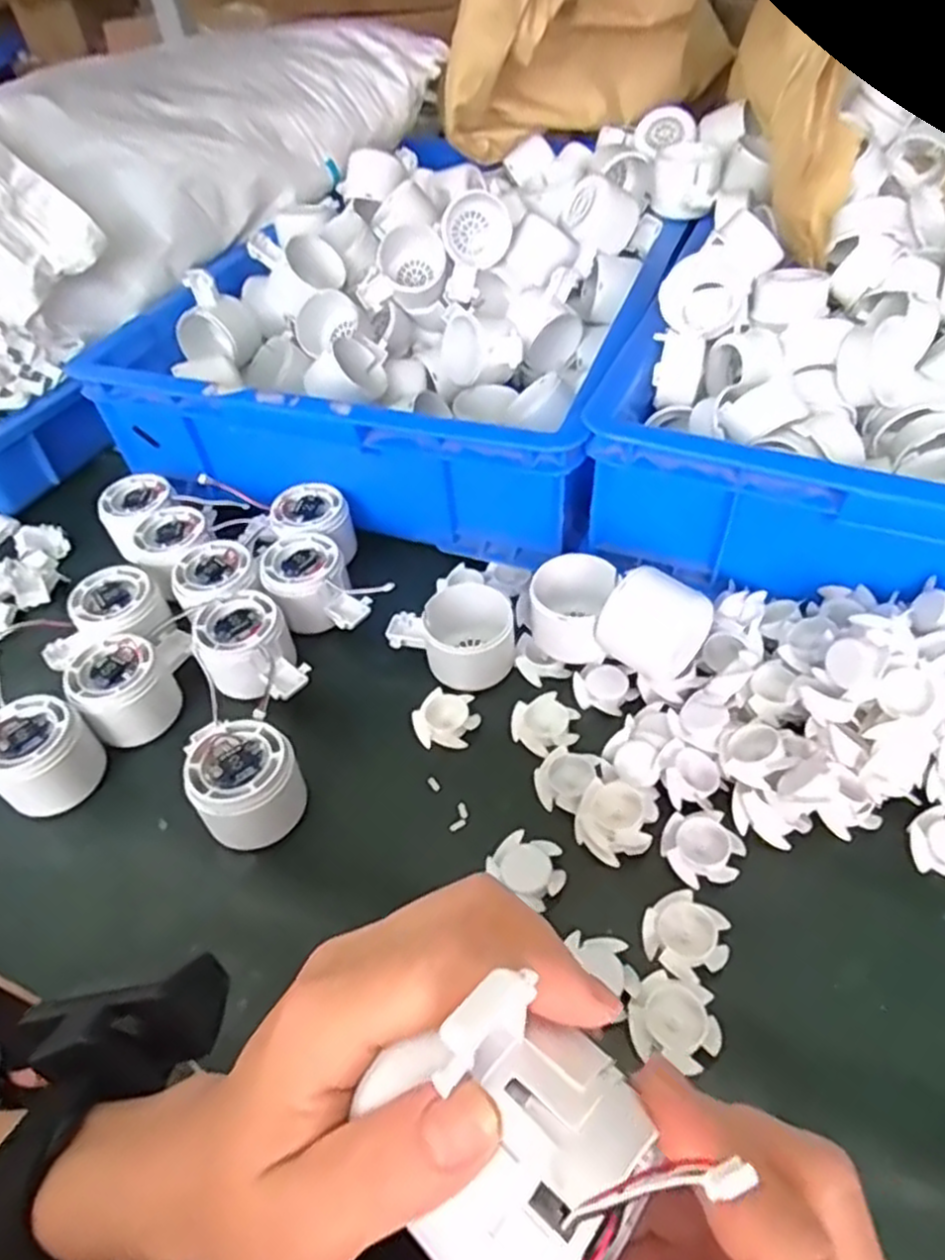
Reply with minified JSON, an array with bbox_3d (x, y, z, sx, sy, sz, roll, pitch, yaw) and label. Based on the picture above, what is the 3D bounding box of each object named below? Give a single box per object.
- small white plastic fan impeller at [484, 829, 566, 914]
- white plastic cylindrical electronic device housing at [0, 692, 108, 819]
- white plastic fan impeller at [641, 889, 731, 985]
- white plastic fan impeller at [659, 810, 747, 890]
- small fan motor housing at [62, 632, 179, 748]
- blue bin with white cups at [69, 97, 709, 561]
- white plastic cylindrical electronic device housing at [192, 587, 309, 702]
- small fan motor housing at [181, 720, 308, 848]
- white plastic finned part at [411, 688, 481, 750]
[{"bbox_3d":[0.031,0.128,0.399,0.039,0.011,0.034,30,58,28],"label":"small white plastic fan impeller"},{"bbox_3d":[-0.258,0.077,0.446,0.059,0.053,0.058,31,59,29],"label":"white plastic cylindrical electronic device housing"},{"bbox_3d":[0.107,0.155,0.371,0.040,0.011,0.039,-3,49,4],"label":"white plastic fan impeller"},{"bbox_3d":[0.123,0.117,0.397,0.037,0.013,0.038,-3,49,4],"label":"white plastic fan impeller"},{"bbox_3d":[-0.222,0.041,0.476,0.054,0.049,0.055,-36,54,-23],"label":"small fan motor housing"},{"bbox_3d":[-0.030,-0.301,0.677,0.419,0.132,0.496,15,52,19],"label":"blue bin with white cups"},{"bbox_3d":[-0.146,0.018,0.487,0.057,0.047,0.079,-27,51,-17],"label":"white plastic cylindrical electronic device housing"},{"bbox_3d":[-0.127,0.092,0.423,0.056,0.054,0.068,-35,54,-22],"label":"small fan motor housing"},{"bbox_3d":[-0.017,0.056,0.469,0.039,0.007,0.039,13,52,17],"label":"white plastic finned part"}]

